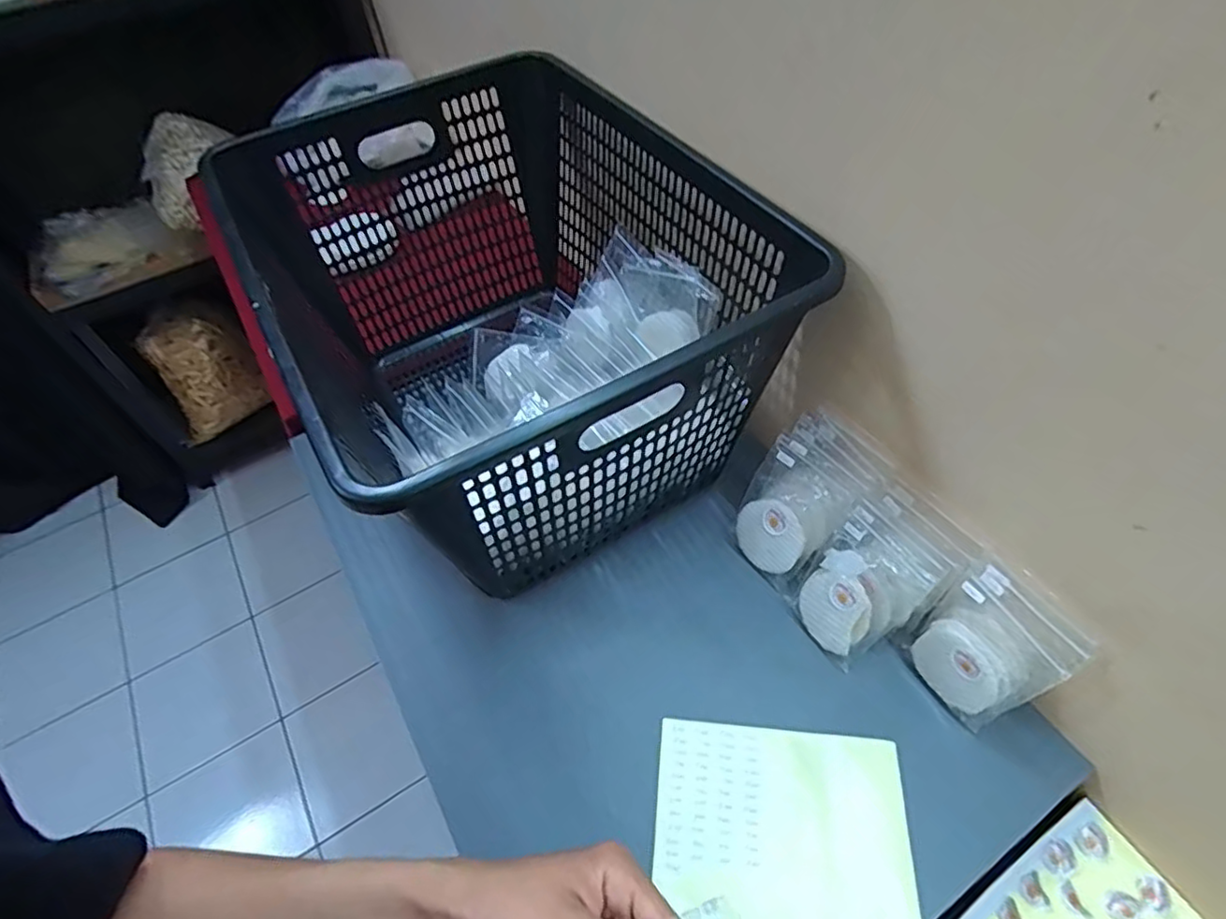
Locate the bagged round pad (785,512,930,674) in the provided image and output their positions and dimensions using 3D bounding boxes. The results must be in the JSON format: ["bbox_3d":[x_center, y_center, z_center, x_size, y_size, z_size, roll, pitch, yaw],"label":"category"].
[{"bbox_3d":[0.226,0.128,0.602,0.087,0.128,0.023,43,31,25],"label":"bagged round pad"}]

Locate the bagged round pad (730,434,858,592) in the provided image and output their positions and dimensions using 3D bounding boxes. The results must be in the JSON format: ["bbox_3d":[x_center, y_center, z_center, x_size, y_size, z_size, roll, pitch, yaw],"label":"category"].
[{"bbox_3d":[0.175,0.059,0.653,0.011,0.133,0.096,-3,39,-47],"label":"bagged round pad"}]

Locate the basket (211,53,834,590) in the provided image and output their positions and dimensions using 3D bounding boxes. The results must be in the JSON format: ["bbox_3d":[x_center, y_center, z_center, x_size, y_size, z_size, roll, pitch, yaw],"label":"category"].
[{"bbox_3d":[-0.120,-0.148,0.708,0.413,0.312,0.572,-27,56,-15],"label":"basket"}]

